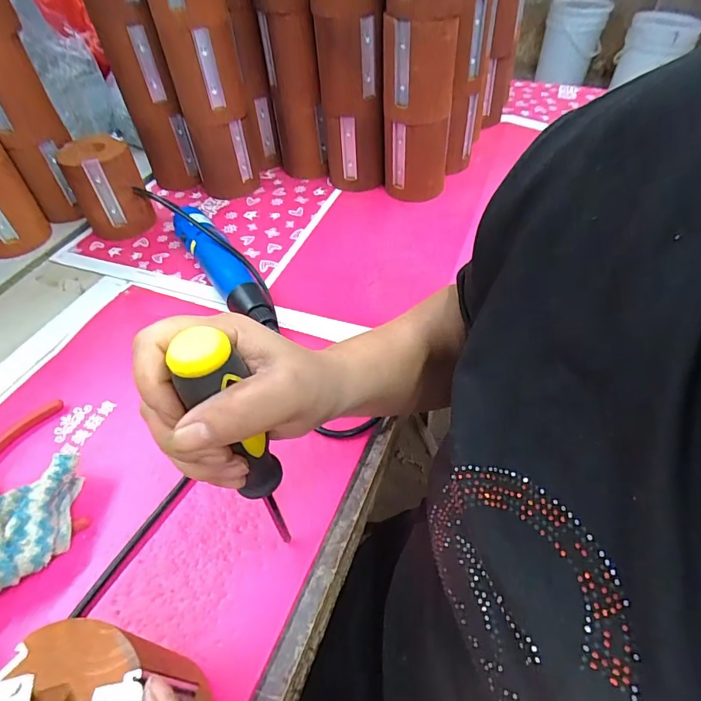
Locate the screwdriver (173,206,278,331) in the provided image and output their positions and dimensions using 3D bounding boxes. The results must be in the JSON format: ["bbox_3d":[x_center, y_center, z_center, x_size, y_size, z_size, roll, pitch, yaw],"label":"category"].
[{"bbox_3d":[-0.135,-0.091,0.488,0.045,0.046,0.229,-29,53,-19],"label":"screwdriver"}]

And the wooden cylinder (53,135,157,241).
[{"bbox_3d":[-0.293,-0.196,0.554,0.077,0.102,0.074,-29,53,-19],"label":"wooden cylinder"}]

